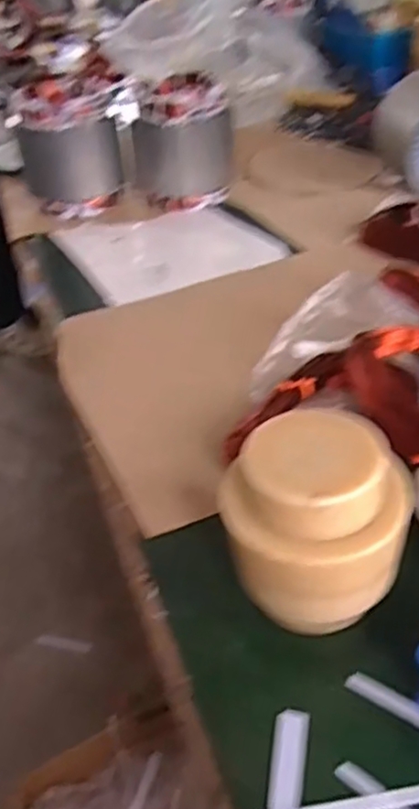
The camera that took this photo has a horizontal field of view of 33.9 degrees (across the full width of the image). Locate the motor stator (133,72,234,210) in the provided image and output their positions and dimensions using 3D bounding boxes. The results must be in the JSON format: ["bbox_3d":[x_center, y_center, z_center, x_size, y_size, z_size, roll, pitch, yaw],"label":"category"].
[{"bbox_3d":[-0.035,-0.391,1.028,0.130,0.158,0.123,-3,39,2],"label":"motor stator"}]

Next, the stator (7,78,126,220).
[{"bbox_3d":[-0.213,-0.392,1.053,0.155,0.174,0.141,-11,39,-7],"label":"stator"}]

